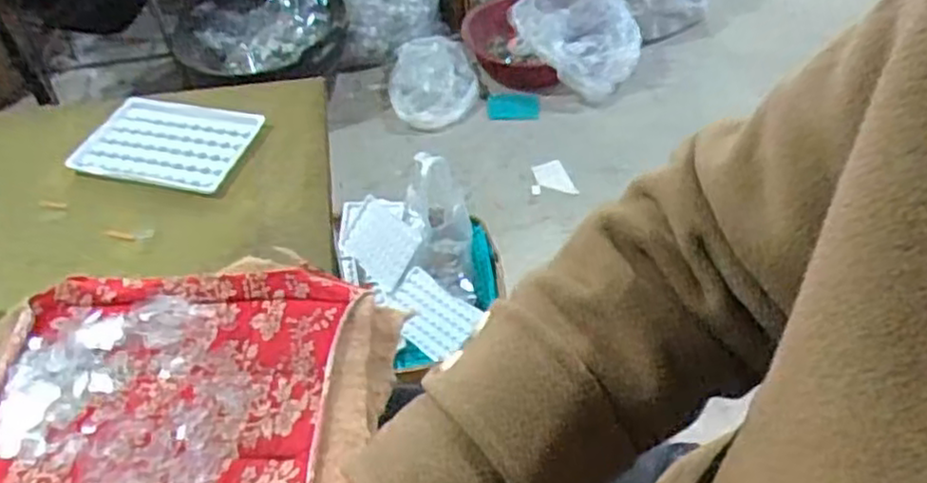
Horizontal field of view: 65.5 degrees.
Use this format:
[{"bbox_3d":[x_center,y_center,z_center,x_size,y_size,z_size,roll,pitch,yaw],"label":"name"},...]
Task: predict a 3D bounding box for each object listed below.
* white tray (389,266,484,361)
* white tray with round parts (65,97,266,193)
[{"bbox_3d":[-0.047,0.094,0.982,0.116,0.019,0.088,38,70,17],"label":"white tray"},{"bbox_3d":[-0.236,-0.081,0.579,0.126,0.014,0.093,9,46,10],"label":"white tray with round parts"}]

